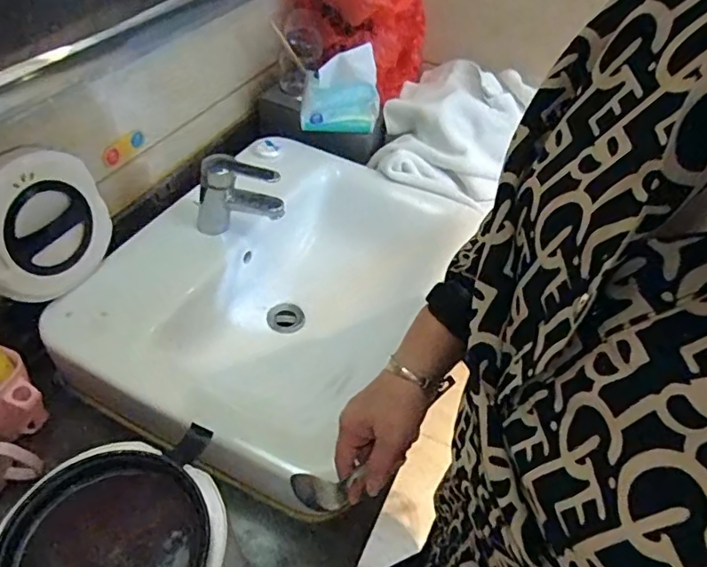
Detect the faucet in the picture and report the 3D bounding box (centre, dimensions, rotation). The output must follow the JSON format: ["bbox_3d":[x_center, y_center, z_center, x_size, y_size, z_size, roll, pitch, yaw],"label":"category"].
[{"bbox_3d":[-0.156,-0.115,0.746,0.128,0.109,0.043,9,45,3],"label":"faucet"}]

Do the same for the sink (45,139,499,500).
[{"bbox_3d":[-0.105,0.007,0.792,0.366,0.145,0.521,25,48,18],"label":"sink"}]

